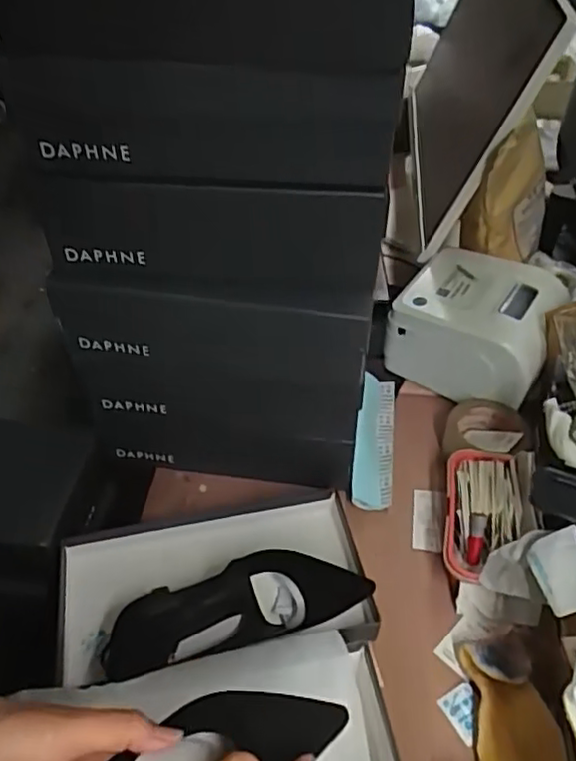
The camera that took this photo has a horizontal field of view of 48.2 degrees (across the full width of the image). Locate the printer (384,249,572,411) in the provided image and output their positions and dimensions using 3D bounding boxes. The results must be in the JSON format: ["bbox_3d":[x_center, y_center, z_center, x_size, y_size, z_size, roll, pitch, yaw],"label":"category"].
[{"bbox_3d":[0.258,-0.073,0.864,0.187,0.122,0.176,27,51,26],"label":"printer"}]

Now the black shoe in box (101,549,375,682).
[{"bbox_3d":[-0.042,0.222,0.633,0.237,0.066,0.087,-13,70,-15],"label":"black shoe in box"}]

